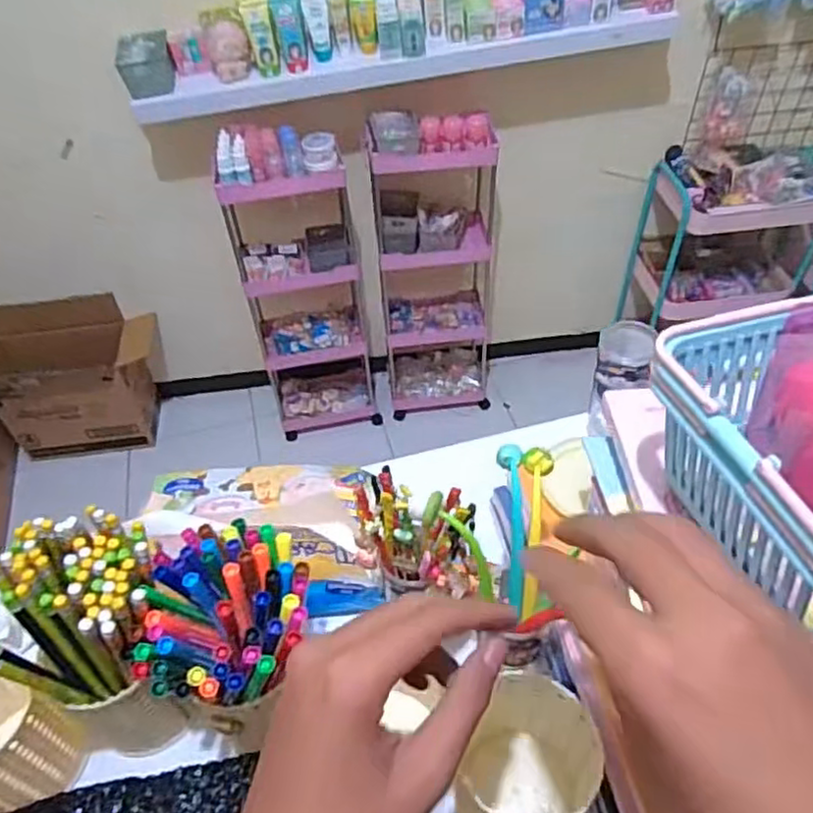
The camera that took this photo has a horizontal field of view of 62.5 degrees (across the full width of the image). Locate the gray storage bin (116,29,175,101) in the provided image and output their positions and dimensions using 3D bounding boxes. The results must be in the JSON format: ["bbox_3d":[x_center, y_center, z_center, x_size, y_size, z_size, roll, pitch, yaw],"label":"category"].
[{"bbox_3d":[-0.565,-0.744,1.461,0.110,0.101,0.086,-9,48,-5],"label":"gray storage bin"}]

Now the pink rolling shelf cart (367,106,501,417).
[{"bbox_3d":[0.085,-0.386,1.893,0.330,0.894,0.234,-2,47,2],"label":"pink rolling shelf cart"}]

